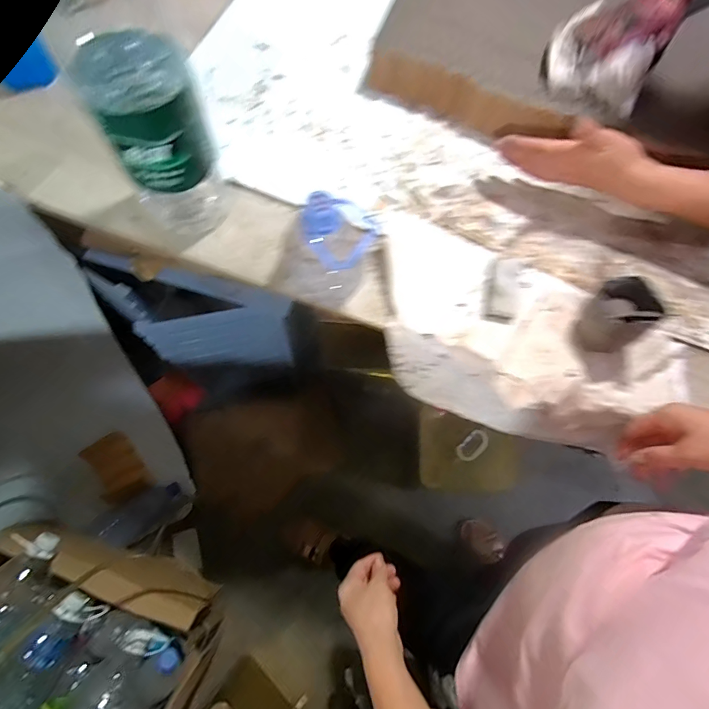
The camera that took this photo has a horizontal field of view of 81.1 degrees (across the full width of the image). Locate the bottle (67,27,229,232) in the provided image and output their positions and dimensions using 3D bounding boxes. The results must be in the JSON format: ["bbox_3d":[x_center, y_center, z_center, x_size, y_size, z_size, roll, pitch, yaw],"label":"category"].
[{"bbox_3d":[-0.196,-0.212,0.434,0.090,0.178,0.094,1,70,-2],"label":"bottle"}]

